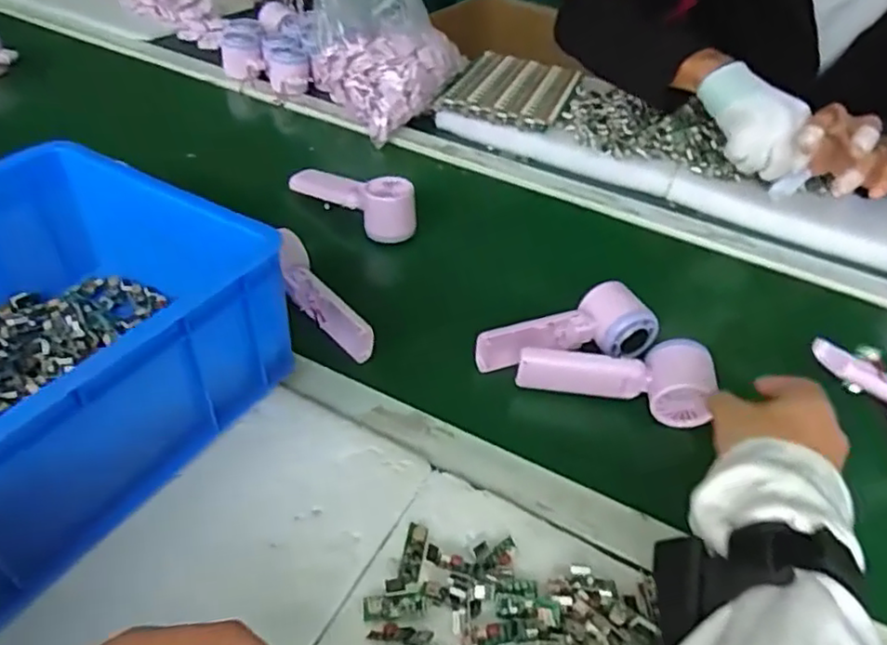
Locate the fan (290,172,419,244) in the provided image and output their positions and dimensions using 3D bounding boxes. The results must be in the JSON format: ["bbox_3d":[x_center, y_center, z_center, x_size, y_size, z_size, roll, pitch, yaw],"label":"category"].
[{"bbox_3d":[-0.099,-0.148,0.722,0.168,0.051,0.047,32,49,26],"label":"fan"}]

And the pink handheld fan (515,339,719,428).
[{"bbox_3d":[0.147,0.043,0.551,0.164,0.045,0.051,8,42,2],"label":"pink handheld fan"}]

